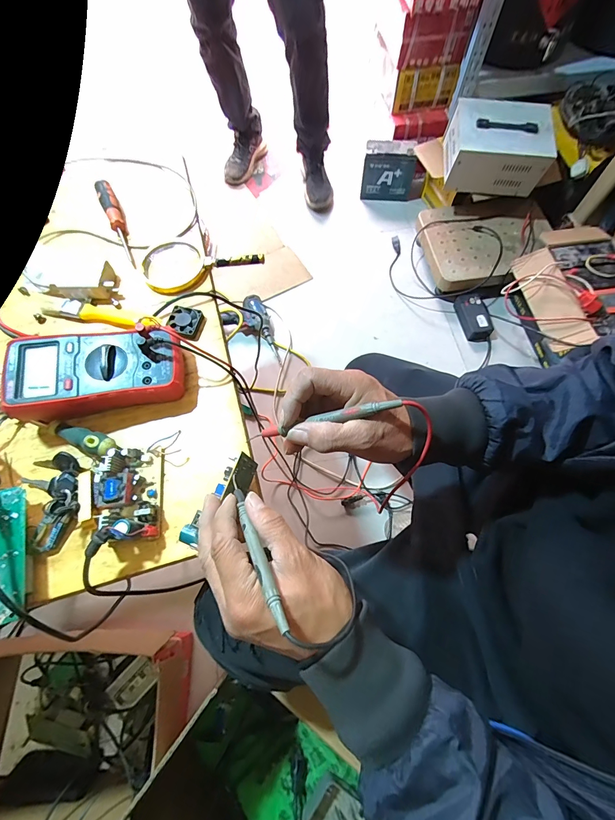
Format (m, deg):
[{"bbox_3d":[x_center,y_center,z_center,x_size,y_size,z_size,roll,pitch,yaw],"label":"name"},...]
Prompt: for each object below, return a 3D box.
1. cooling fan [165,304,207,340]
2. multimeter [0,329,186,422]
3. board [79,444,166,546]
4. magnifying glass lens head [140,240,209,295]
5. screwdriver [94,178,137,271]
[{"bbox_3d":[-0.160,-0.114,0.460,0.044,0.015,0.042,13,68,6],"label":"cooling fan"},{"bbox_3d":[-0.236,-0.042,0.399,0.183,0.046,0.098,-11,68,-3],"label":"multimeter"},{"bbox_3d":[-0.198,0.086,0.358,0.081,0.039,0.099,-7,68,-2],"label":"board"},{"bbox_3d":[-0.190,-0.203,0.492,0.085,0.019,0.094,-30,70,-11],"label":"magnifying glass lens head"},{"bbox_3d":[-0.280,-0.281,0.515,0.023,0.029,0.159,-26,70,-9],"label":"screwdriver"}]

